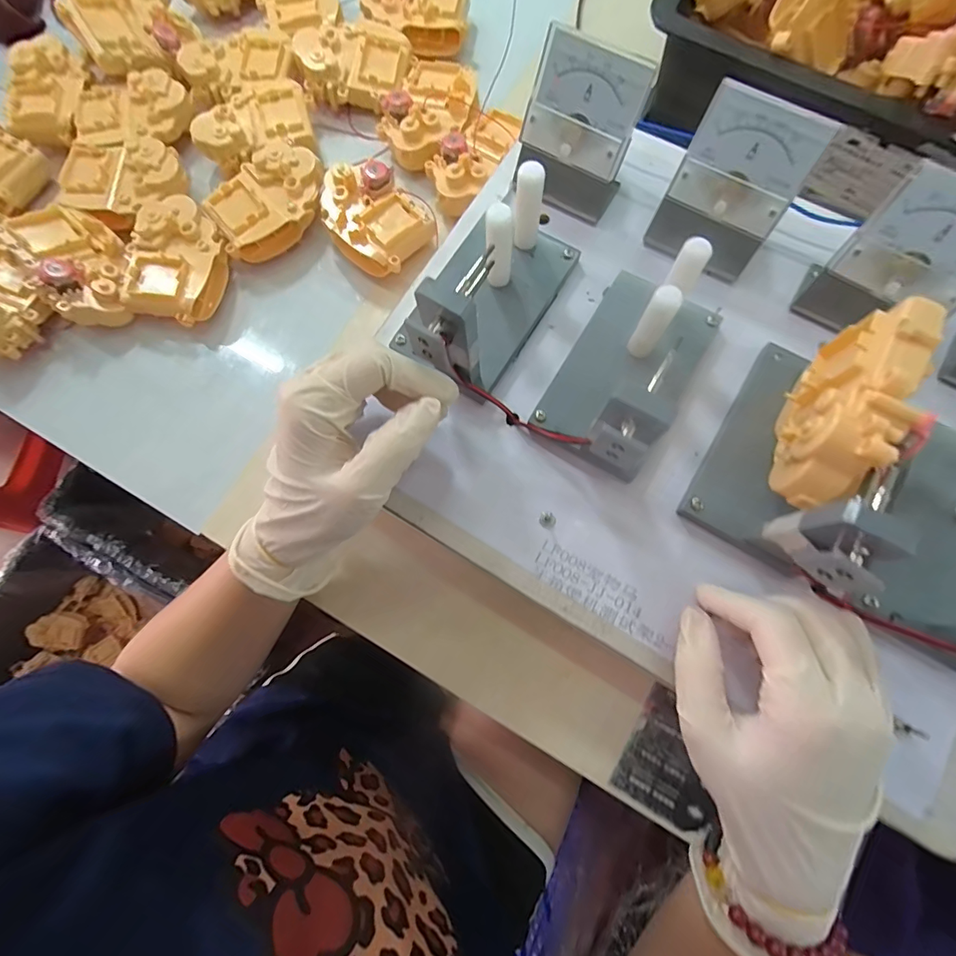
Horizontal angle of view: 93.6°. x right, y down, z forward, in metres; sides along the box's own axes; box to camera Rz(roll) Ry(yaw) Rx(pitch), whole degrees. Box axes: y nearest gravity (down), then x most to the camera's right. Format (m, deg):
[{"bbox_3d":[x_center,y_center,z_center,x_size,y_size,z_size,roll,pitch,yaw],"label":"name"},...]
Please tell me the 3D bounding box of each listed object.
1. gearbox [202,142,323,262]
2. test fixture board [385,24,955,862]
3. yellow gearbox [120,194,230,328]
[{"bbox_3d":[-0.175,-0.232,0.379,0.099,0.038,0.070,-33,78,-6],"label":"gearbox"},{"bbox_3d":[0.138,-0.042,0.232,0.377,0.083,0.288,31,79,8],"label":"test fixture board"},{"bbox_3d":[-0.243,-0.174,0.366,0.066,0.035,0.095,13,78,4],"label":"yellow gearbox"}]

